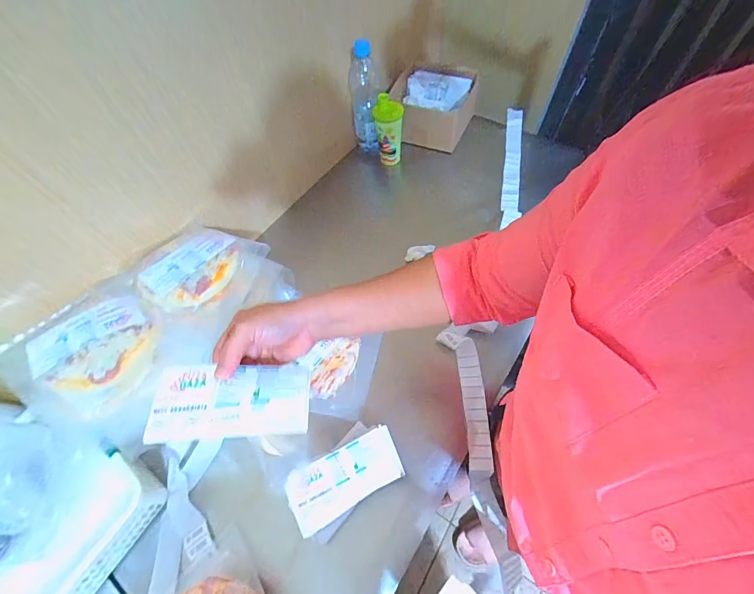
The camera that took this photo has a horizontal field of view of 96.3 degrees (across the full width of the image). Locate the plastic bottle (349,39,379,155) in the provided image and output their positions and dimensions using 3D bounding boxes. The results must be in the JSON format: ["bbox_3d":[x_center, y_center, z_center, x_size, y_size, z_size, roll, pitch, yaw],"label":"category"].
[{"bbox_3d":[-0.029,-0.460,0.791,0.060,0.231,0.059,2,60,4],"label":"plastic bottle"}]

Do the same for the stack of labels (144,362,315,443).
[{"bbox_3d":[-0.135,0.095,0.315,0.140,0.013,0.068,0,51,-7],"label":"stack of labels"}]

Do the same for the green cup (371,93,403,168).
[{"bbox_3d":[0.028,-0.391,0.800,0.063,0.163,0.058,-1,60,2],"label":"green cup"}]

